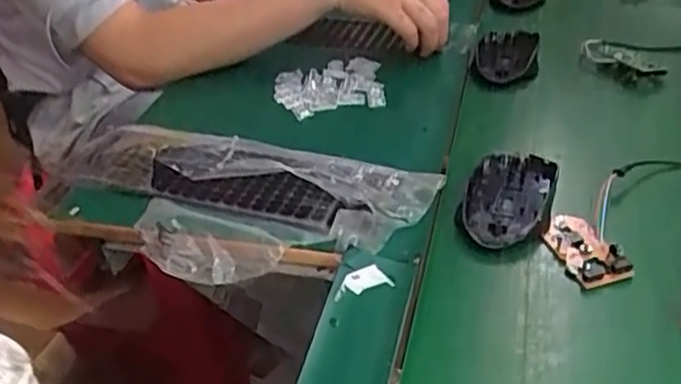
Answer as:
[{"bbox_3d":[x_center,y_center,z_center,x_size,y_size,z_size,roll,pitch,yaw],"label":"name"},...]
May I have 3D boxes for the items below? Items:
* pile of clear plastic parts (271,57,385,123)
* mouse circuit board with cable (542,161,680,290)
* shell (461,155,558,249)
[{"bbox_3d":[-0.008,-0.108,0.673,0.110,0.017,0.096,-13,37,-9],"label":"pile of clear plastic parts"},{"bbox_3d":[0.232,0.015,0.474,0.178,0.018,0.112,-31,43,-30],"label":"mouse circuit board with cable"},{"bbox_3d":[0.125,0.000,0.511,0.057,0.014,0.105,12,40,23],"label":"shell"}]

